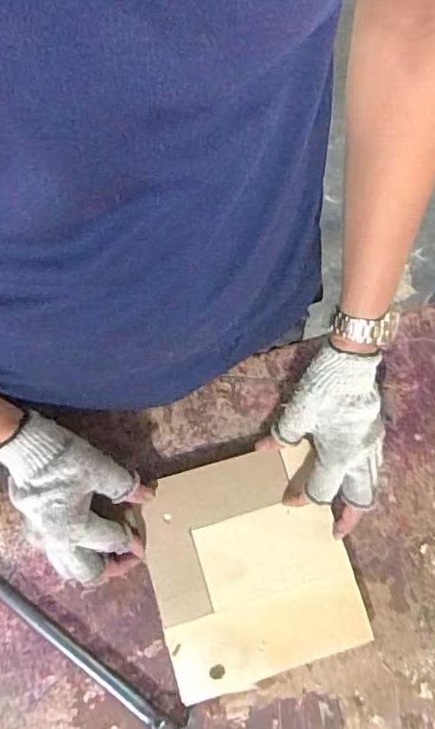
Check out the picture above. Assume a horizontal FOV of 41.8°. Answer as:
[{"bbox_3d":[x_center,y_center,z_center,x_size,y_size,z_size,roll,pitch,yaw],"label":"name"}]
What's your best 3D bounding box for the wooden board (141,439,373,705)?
[{"bbox_3d":[0.027,0.181,0.515,0.171,0.013,0.186,-16,79,-4],"label":"wooden board"}]

